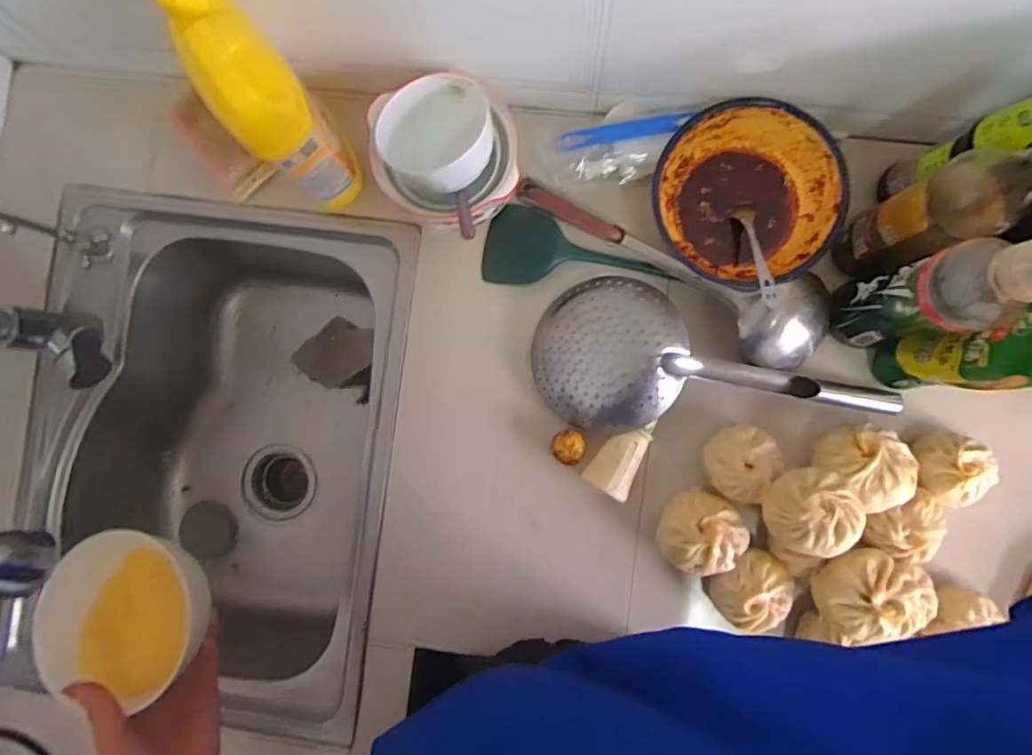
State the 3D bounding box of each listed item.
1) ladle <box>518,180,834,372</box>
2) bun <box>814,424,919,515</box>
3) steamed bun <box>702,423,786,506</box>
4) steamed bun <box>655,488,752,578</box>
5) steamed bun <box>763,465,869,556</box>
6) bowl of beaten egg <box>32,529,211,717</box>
[{"bbox_3d":[0.152,-0.111,0.530,0.348,0.051,0.092,26,91,4],"label":"ladle"},{"bbox_3d":[0.342,0.087,0.525,0.070,0.056,0.075,0,89,4],"label":"bun"},{"bbox_3d":[0.225,0.084,0.540,0.066,0.048,0.071,0,89,4],"label":"steamed bun"},{"bbox_3d":[0.186,0.157,0.538,0.085,0.057,0.079,21,90,4],"label":"steamed bun"},{"bbox_3d":[0.275,0.124,0.492,0.078,0.040,0.077,10,89,4],"label":"steamed bun"},{"bbox_3d":[-0.330,0.208,0.459,0.140,0.065,0.134,0,89,4],"label":"bowl of beaten egg"}]

